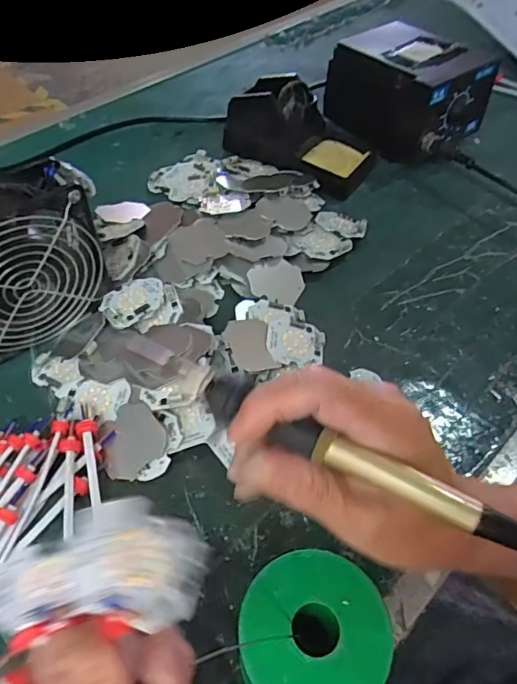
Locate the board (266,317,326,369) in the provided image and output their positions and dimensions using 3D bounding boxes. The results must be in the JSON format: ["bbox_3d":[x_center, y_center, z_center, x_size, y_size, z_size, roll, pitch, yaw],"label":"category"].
[{"bbox_3d":[0.030,0.000,0.397,0.047,0.004,0.044,16,54,-11],"label":"board"}]

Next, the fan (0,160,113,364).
[{"bbox_3d":[-0.171,-0.050,0.359,0.118,0.116,0.046,-29,61,-22],"label":"fan"}]

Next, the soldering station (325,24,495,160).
[{"bbox_3d":[0.166,-0.272,0.556,0.108,0.096,0.153,-36,64,-25],"label":"soldering station"}]

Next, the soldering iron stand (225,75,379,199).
[{"bbox_3d":[0.045,-0.221,0.522,0.146,0.073,0.083,33,59,18],"label":"soldering iron stand"}]

